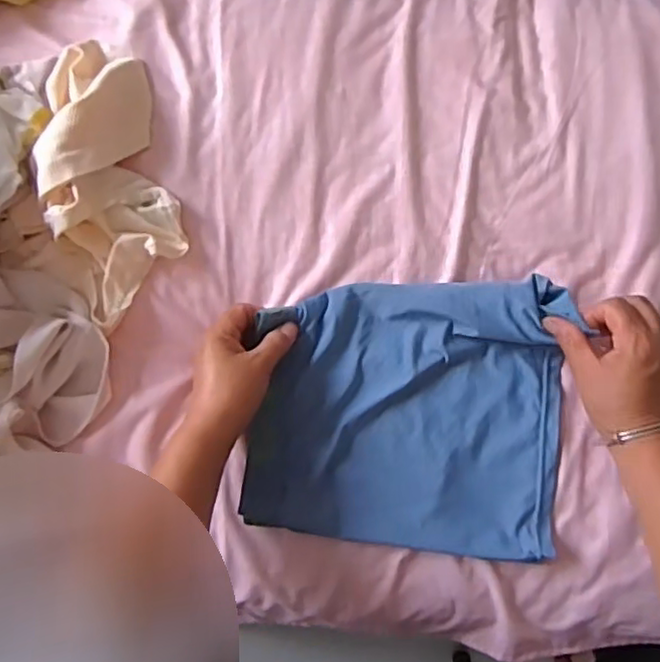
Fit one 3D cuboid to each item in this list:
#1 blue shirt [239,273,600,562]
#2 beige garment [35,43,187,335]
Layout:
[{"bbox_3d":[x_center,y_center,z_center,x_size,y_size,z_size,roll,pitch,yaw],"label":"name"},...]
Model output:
[{"bbox_3d":[0.065,0.063,0.529,0.247,0.034,0.218,7,80,3],"label":"blue shirt"},{"bbox_3d":[-0.194,-0.134,0.558,0.102,0.061,0.236,-16,80,-2],"label":"beige garment"}]

